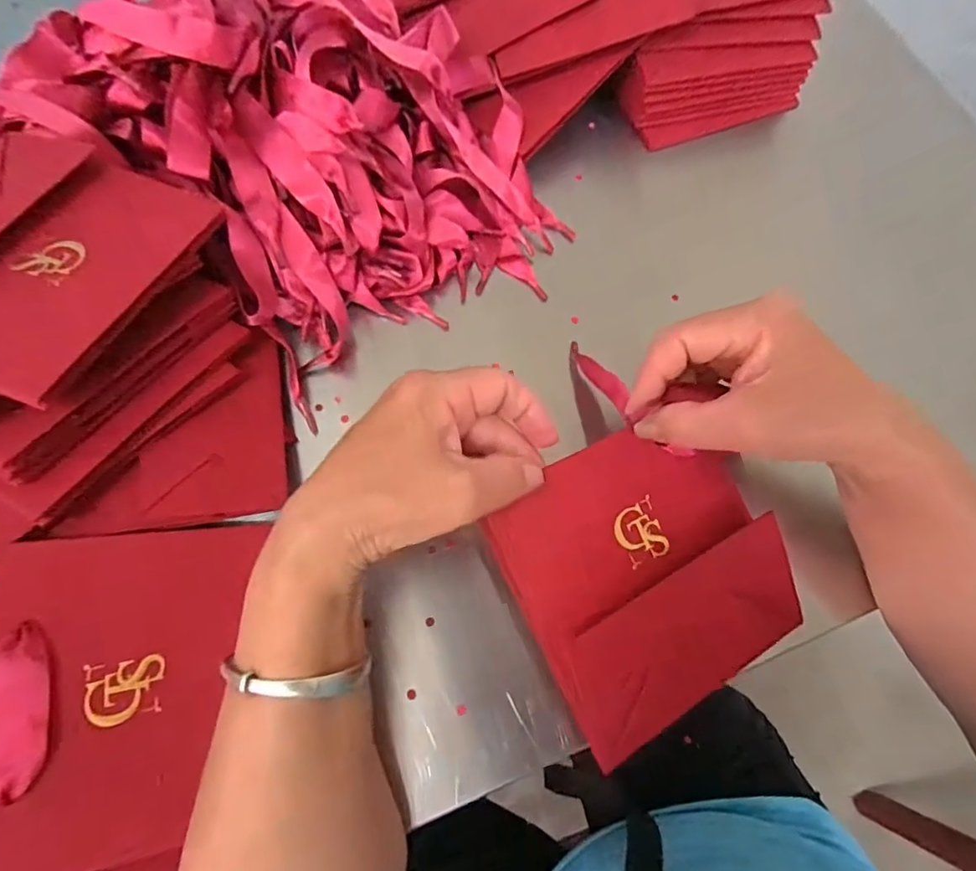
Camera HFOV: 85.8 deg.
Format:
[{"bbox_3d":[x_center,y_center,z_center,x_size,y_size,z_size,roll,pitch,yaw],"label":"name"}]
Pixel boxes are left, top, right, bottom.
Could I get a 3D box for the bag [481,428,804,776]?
[{"bbox_3d":[0.082,0.067,0.265,0.135,0.013,0.133,-28,88,-14],"label":"bag"}]

